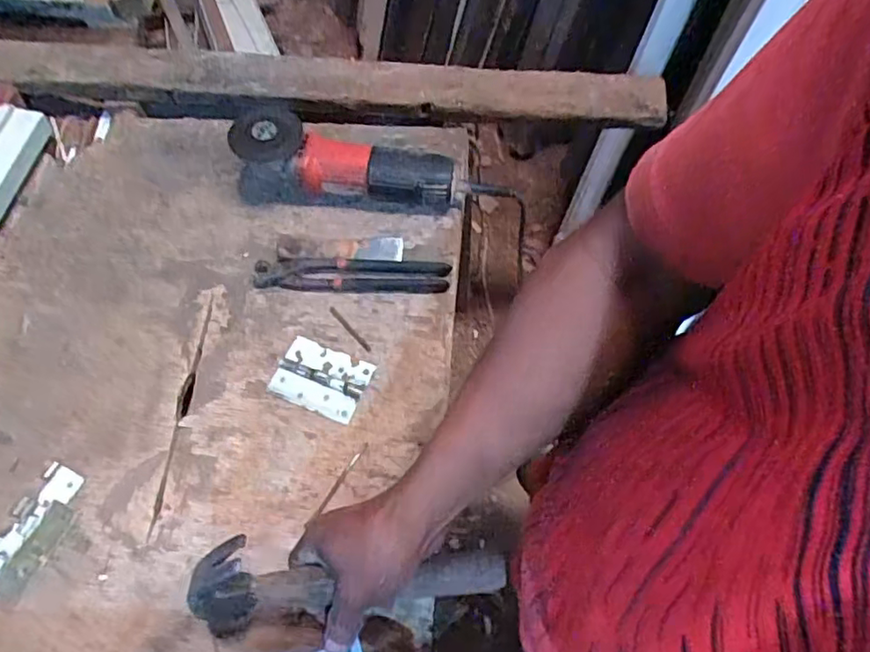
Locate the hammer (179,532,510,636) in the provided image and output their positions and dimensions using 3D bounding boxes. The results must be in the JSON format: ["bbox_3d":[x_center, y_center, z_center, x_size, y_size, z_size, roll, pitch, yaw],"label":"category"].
[{"bbox_3d":[-0.062,0.189,0.453,0.229,0.069,0.057,-3,64,-1],"label":"hammer"}]

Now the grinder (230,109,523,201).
[{"bbox_3d":[-0.075,-0.185,0.720,0.318,0.089,0.072,9,65,5],"label":"grinder"}]

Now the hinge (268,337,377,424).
[{"bbox_3d":[-0.120,0.054,0.643,0.096,0.005,0.069,22,67,11],"label":"hinge"}]

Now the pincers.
[{"bbox_3d":[-0.095,-0.058,0.701,0.220,0.013,0.039,1,64,2],"label":"pincers"}]

